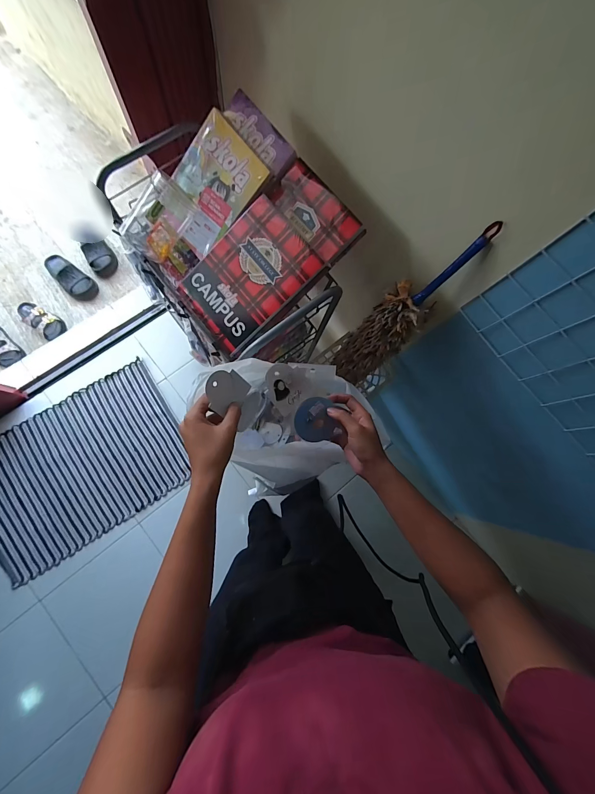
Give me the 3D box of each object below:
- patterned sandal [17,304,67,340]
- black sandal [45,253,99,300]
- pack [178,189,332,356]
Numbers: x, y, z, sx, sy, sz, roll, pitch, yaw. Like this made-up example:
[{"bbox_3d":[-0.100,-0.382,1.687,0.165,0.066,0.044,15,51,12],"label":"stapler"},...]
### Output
[{"bbox_3d":[-1.067,-0.324,1.273,0.212,0.081,0.091,36,78,1],"label":"patterned sandal"},{"bbox_3d":[-0.988,-0.521,1.333,0.256,0.075,0.107,38,78,2],"label":"black sandal"},{"bbox_3d":[-0.088,-0.221,0.589,0.242,0.040,0.178,-39,86,12],"label":"pack"}]

